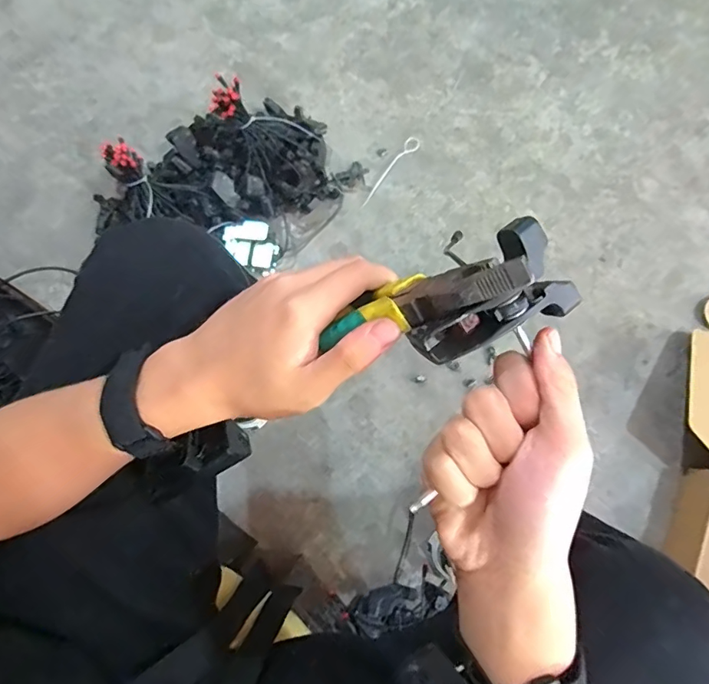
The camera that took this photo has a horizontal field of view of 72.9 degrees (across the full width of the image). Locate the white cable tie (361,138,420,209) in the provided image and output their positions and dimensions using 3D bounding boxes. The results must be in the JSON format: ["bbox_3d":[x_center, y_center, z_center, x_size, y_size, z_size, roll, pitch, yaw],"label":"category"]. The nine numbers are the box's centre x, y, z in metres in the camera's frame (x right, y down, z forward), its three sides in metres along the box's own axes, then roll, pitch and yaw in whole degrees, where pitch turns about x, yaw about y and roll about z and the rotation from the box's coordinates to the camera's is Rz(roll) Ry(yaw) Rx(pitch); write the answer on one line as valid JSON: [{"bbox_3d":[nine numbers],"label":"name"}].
[{"bbox_3d":[0.072,-0.338,0.955,0.027,0.004,0.186,35,80,9],"label":"white cable tie"}]

